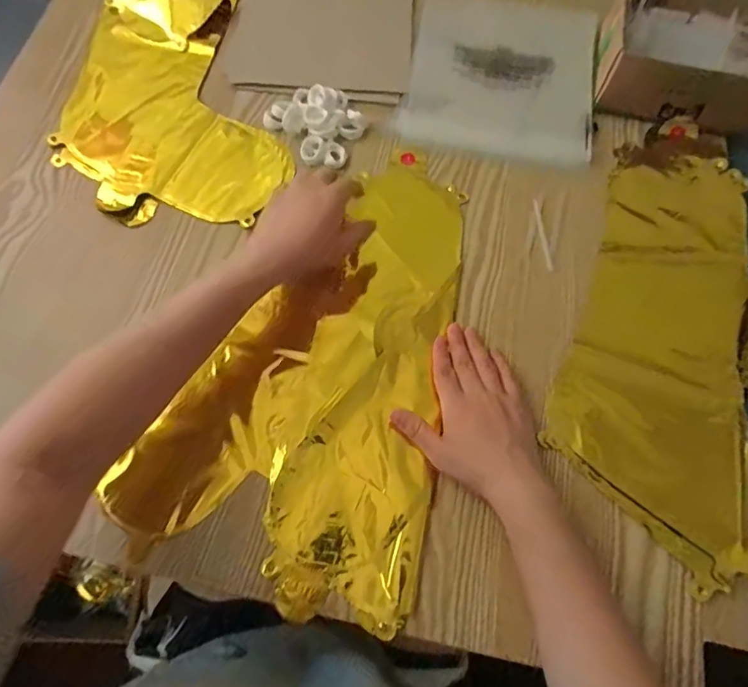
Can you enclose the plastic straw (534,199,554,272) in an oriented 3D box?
[{"bbox_3d":[0.166,-0.109,0.480,0.006,0.004,0.084,-2,69,-2],"label":"plastic straw"}]

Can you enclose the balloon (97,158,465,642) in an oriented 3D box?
[{"bbox_3d":[-0.025,0.012,0.445,0.246,0.028,0.395,24,70,8],"label":"balloon"}]

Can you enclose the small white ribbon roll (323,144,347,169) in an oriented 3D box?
[{"bbox_3d":[-0.039,-0.194,0.504,0.021,0.007,0.026,14,69,4],"label":"small white ribbon roll"}]

